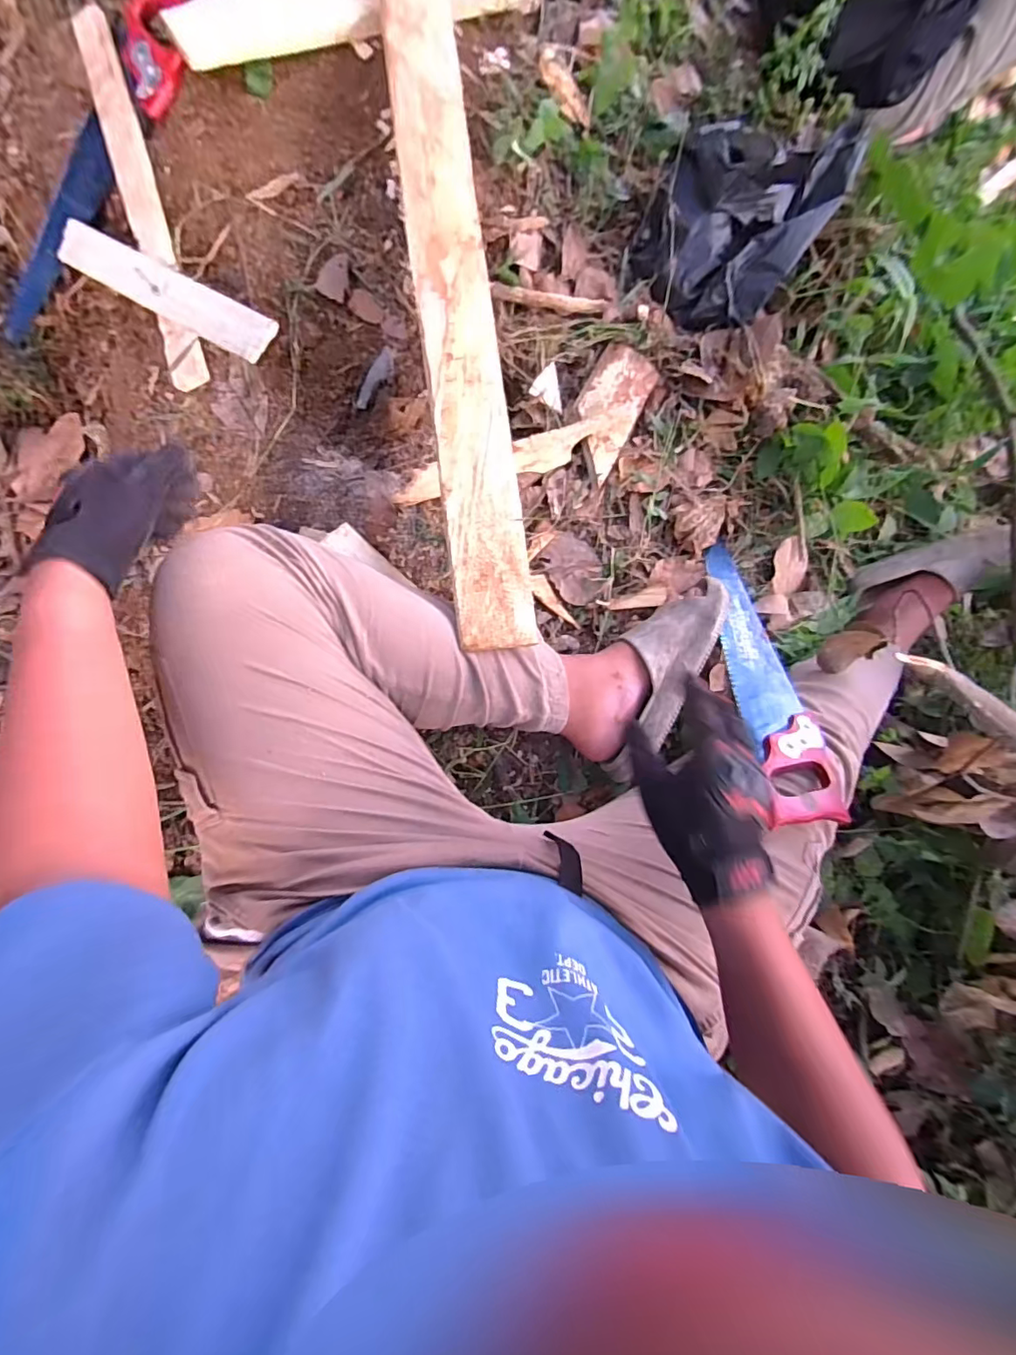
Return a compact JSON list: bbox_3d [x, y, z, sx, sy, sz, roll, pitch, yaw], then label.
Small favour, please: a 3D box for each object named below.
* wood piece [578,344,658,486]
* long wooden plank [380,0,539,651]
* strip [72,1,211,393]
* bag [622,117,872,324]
[{"bbox_3d":[0.150,-0.383,0.759,0.088,0.022,0.191,32,76,-20],"label":"wood piece"},{"bbox_3d":[-0.065,-0.467,0.632,0.088,0.013,0.871,-4,82,-24],"label":"long wooden plank"},{"bbox_3d":[-0.443,-0.579,0.651,0.046,0.022,0.475,-16,87,-3],"label":"strip"},{"bbox_3d":[0.333,-0.673,0.743,0.225,0.114,0.336,35,86,1],"label":"bag"}]

